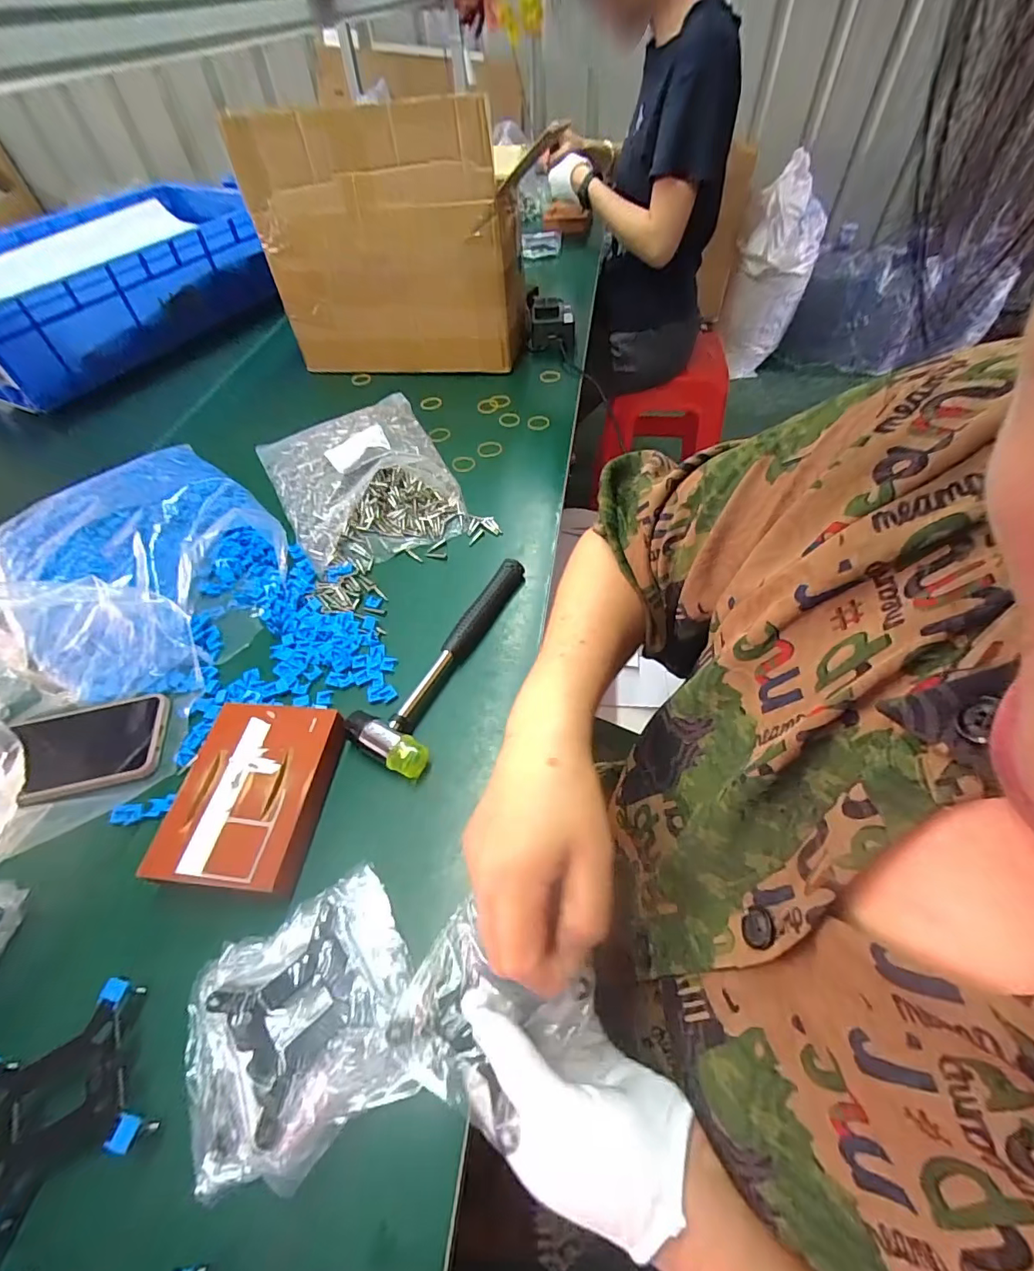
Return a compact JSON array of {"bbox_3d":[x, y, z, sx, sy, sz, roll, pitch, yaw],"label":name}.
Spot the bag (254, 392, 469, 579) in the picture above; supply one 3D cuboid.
[{"bbox_3d":[-0.200,-0.213,0.635,0.212,0.051,0.299,-23,55,-12],"label":"bag"}]

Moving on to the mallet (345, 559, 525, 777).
[{"bbox_3d":[-0.068,0.010,0.471,0.071,0.030,0.240,15,56,15],"label":"mallet"}]

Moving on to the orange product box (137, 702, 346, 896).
[{"bbox_3d":[-0.202,0.122,0.396,0.110,0.030,0.136,3,54,6],"label":"orange product box"}]

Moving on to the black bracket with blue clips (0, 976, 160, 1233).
[{"bbox_3d":[-0.261,0.266,0.292,0.087,0.028,0.085,-28,56,-16],"label":"black bracket with blue clips"}]

